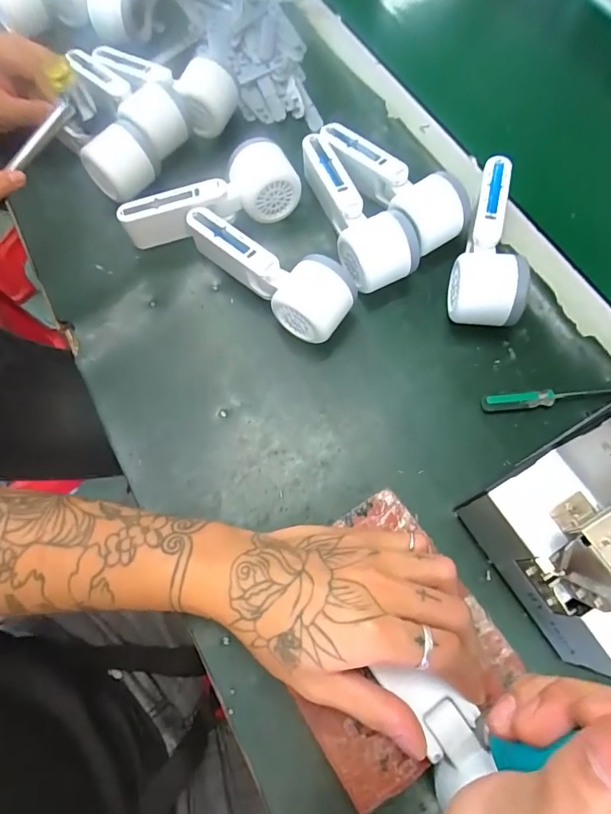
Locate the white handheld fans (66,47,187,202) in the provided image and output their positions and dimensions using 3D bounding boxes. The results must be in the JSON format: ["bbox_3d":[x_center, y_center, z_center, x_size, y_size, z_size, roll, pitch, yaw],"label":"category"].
[{"bbox_3d":[-0.170,-0.263,0.470,0.057,0.047,0.122,21,71,9],"label":"white handheld fans"}]

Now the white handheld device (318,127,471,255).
[{"bbox_3d":[0.080,-0.215,0.450,0.066,0.050,0.166,-32,72,-11],"label":"white handheld device"}]

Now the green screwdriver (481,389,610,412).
[{"bbox_3d":[0.206,-0.007,0.393,0.115,0.018,0.012,-4,69,-1],"label":"green screwdriver"}]

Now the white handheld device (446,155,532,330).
[{"bbox_3d":[0.172,-0.148,0.427,0.064,0.052,0.163,17,70,7],"label":"white handheld device"}]

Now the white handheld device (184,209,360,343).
[{"bbox_3d":[-0.033,-0.119,0.414,0.163,0.063,0.051,41,75,15],"label":"white handheld device"}]

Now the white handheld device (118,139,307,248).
[{"bbox_3d":[-0.091,-0.197,0.447,0.167,0.054,0.057,-21,70,-7],"label":"white handheld device"}]

